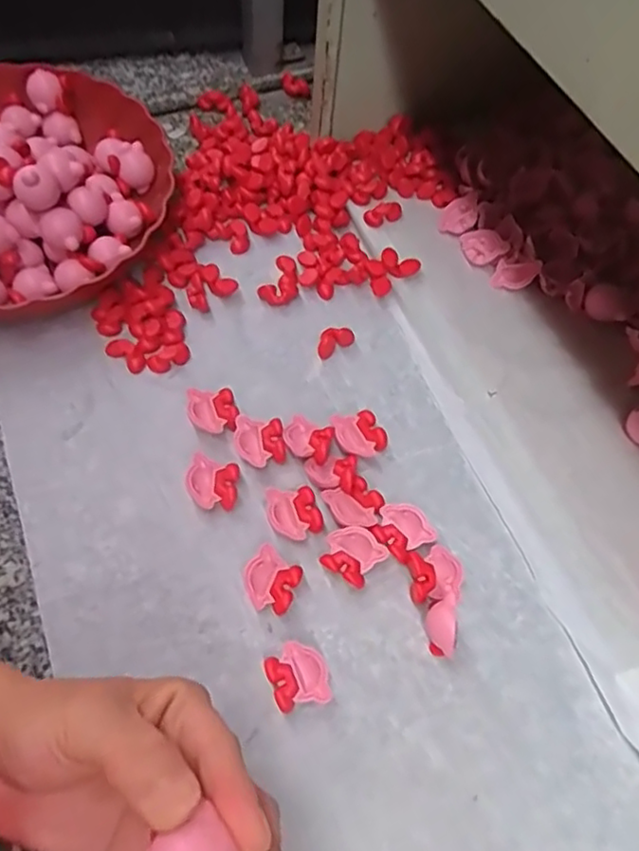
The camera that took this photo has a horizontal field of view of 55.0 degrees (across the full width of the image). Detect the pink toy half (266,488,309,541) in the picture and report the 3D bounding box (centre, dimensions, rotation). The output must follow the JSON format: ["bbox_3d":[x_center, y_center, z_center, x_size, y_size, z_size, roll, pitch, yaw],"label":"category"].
[{"bbox_3d":[-0.022,0.058,0.401,0.021,0.010,0.037,-17,68,-12],"label":"pink toy half"}]

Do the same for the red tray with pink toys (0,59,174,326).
[{"bbox_3d":[-0.238,-0.184,0.468,0.233,0.064,0.236,11,65,0],"label":"red tray with pink toys"}]

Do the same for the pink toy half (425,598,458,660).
[{"bbox_3d":[0.073,0.124,0.373,0.018,0.028,0.031,-2,65,-6],"label":"pink toy half"}]

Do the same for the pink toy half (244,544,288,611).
[{"bbox_3d":[-0.035,0.095,0.382,0.022,0.015,0.036,19,65,4],"label":"pink toy half"}]

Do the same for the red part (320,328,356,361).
[{"bbox_3d":[0.011,-0.064,0.468,0.031,0.013,0.015,-34,72,-18],"label":"red part"}]

